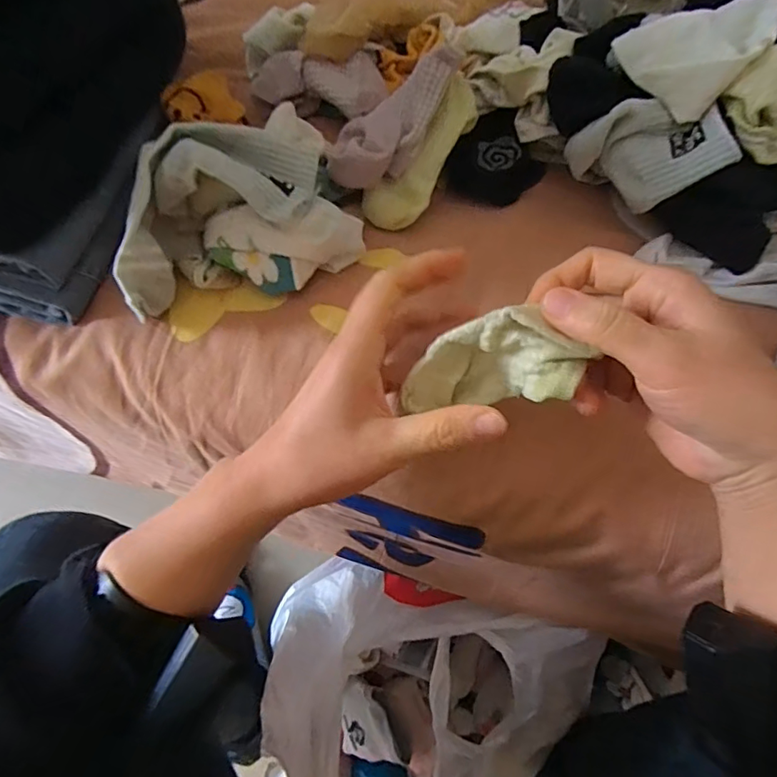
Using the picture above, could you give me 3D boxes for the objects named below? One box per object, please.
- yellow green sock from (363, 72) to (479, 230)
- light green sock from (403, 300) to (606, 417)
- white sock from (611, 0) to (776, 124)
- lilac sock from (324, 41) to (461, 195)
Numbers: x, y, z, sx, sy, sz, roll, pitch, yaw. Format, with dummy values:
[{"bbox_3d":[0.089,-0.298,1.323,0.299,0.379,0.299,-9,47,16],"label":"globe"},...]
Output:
[{"bbox_3d":[0.025,-0.160,0.351,0.036,0.012,0.112,33,92,12],"label":"yellow green sock"},{"bbox_3d":[0.050,-0.012,0.248,0.080,0.046,0.035,3,66,0],"label":"light green sock"},{"bbox_3d":[0.191,-0.217,0.325,0.079,0.046,0.081,36,70,13],"label":"white sock"},{"bbox_3d":[0.005,-0.175,0.339,0.036,0.038,0.104,41,89,15],"label":"lilac sock"}]

